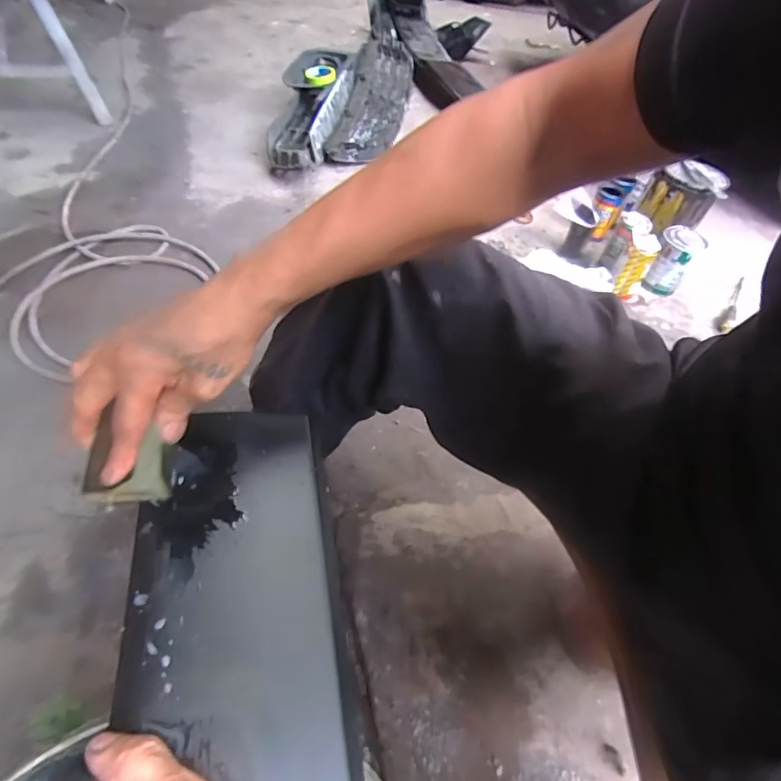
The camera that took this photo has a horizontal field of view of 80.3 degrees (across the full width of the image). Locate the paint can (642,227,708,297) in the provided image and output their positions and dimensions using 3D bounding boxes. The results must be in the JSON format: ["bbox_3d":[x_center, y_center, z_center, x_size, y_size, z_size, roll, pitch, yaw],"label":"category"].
[{"bbox_3d":[0.667,-0.303,1.105,0.084,0.160,0.084,30,53,16],"label":"paint can"}]

